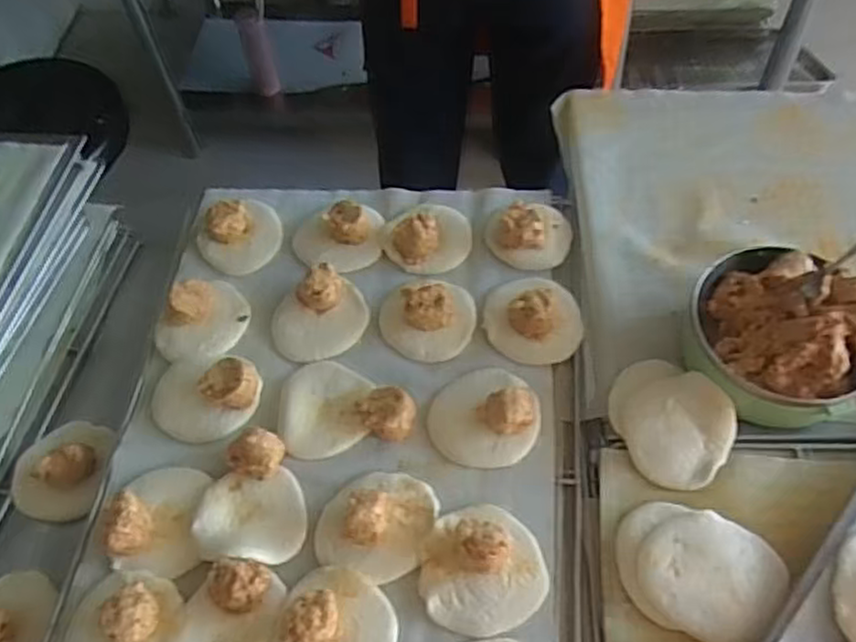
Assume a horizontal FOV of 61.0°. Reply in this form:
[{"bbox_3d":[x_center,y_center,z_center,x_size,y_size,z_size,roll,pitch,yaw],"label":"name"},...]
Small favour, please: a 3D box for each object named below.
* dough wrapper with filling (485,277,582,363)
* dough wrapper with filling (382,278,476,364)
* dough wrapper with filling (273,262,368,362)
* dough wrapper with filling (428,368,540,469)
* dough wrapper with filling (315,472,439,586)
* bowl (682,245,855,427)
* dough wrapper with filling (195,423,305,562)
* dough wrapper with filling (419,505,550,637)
[{"bbox_3d":[0.095,-0.006,0.646,0.087,0.040,0.081,-1,56,2],"label":"dough wrapper with filling"},{"bbox_3d":[-0.002,-0.007,0.654,0.085,0.032,0.075,17,58,13],"label":"dough wrapper with filling"},{"bbox_3d":[-0.100,-0.007,0.664,0.085,0.035,0.079,-1,56,2],"label":"dough wrapper with filling"},{"bbox_3d":[0.047,0.071,0.597,0.089,0.043,0.087,3,56,5],"label":"dough wrapper with filling"},{"bbox_3d":[-0.041,0.152,0.559,0.085,0.034,0.081,15,58,12],"label":"dough wrapper with filling"},{"bbox_3d":[0.281,0.010,0.581,0.141,0.075,0.147,-1,56,2],"label":"bowl"},{"bbox_3d":[-0.138,0.137,0.574,0.081,0.035,0.098,2,58,5],"label":"dough wrapper with filling"},{"bbox_3d":[0.039,0.177,0.530,0.089,0.037,0.089,-1,56,2],"label":"dough wrapper with filling"}]

